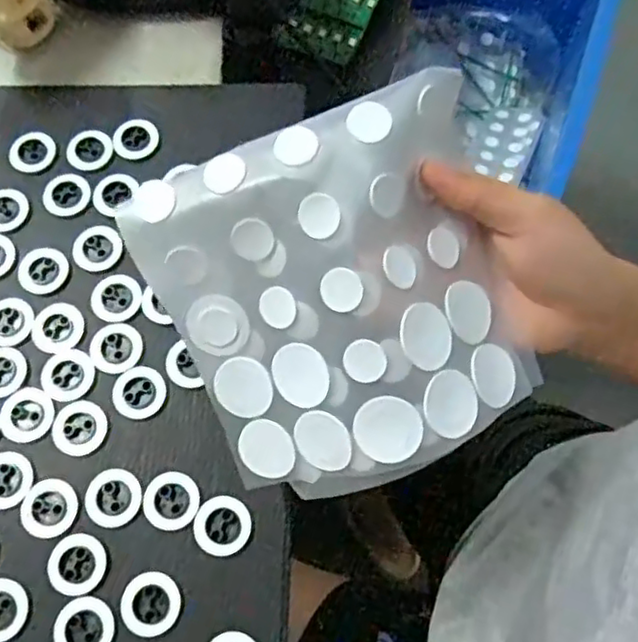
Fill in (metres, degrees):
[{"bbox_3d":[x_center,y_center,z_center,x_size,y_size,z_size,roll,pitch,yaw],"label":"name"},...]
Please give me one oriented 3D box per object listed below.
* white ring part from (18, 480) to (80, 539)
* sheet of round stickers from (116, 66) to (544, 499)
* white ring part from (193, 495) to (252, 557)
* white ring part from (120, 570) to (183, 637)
[{"bbox_3d":[-0.137,0.095,0.334,0.028,0.004,0.028,-1,71,3],"label":"white ring part"},{"bbox_3d":[0.009,-0.010,0.282,0.141,0.035,0.152,-21,101,1],"label":"sheet of round stickers"},{"bbox_3d":[-0.048,0.102,0.330,0.028,0.004,0.028,-1,71,3],"label":"white ring part"},{"bbox_3d":[-0.081,0.137,0.319,0.028,0.004,0.028,-1,71,3],"label":"white ring part"}]

